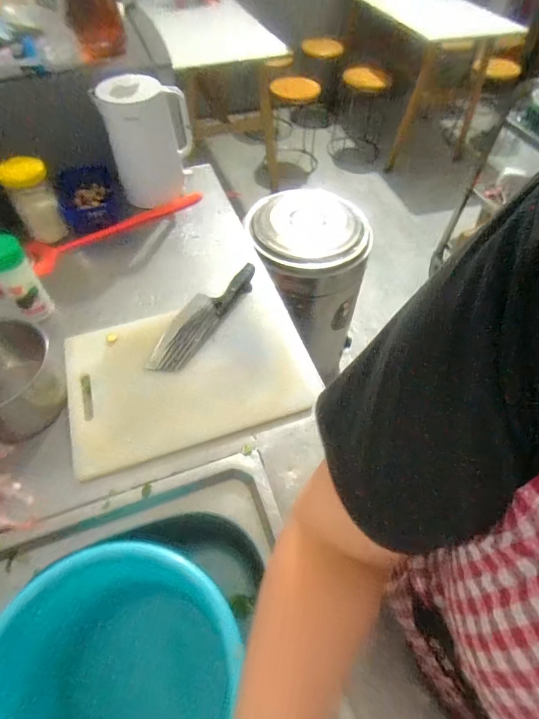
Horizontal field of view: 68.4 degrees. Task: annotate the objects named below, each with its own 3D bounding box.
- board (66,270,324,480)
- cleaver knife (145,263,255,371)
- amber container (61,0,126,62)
[{"bbox_3d":[-0.141,0.008,0.699,0.401,0.025,0.301,-14,55,-12],"label":"board"},{"bbox_3d":[-0.126,-0.093,0.755,0.080,0.033,0.297,25,56,16],"label":"cleaver knife"},{"bbox_3d":[-0.391,-0.760,0.888,0.113,0.143,0.102,-12,54,-11],"label":"amber container"}]

